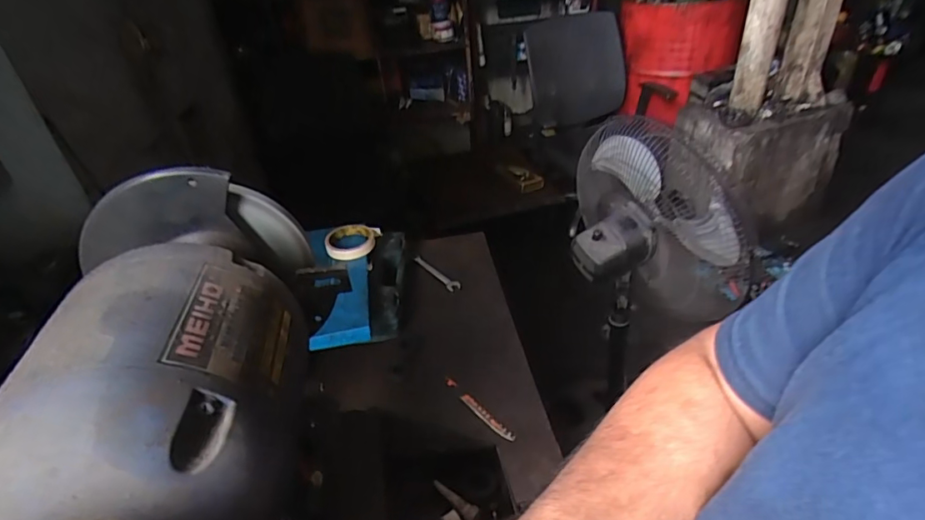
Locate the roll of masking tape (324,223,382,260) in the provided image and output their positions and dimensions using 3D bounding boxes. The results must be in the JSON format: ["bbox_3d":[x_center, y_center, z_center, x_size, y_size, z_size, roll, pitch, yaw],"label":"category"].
[{"bbox_3d":[-0.210,-0.037,0.976,0.092,0.023,0.101,-3,35,2],"label":"roll of masking tape"}]

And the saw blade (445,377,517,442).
[{"bbox_3d":[0.022,0.217,0.757,0.016,0.008,0.147,-29,42,-29],"label":"saw blade"}]

